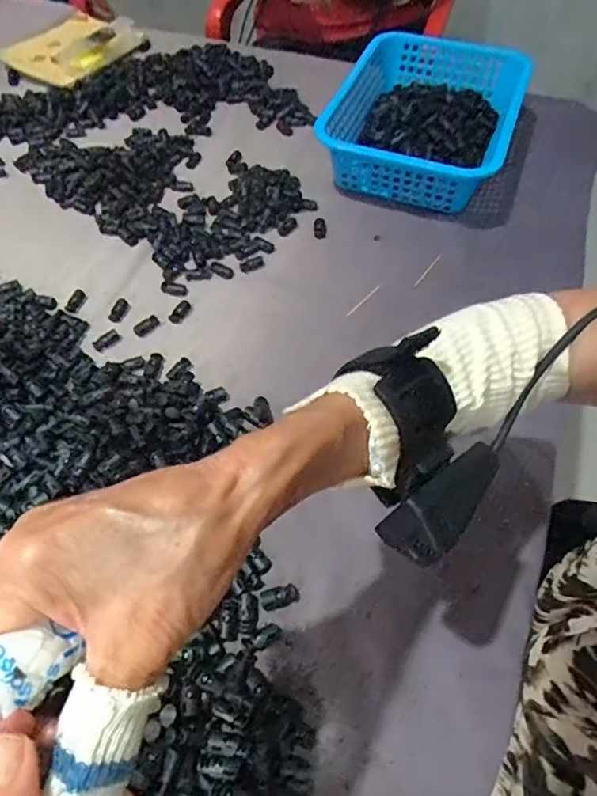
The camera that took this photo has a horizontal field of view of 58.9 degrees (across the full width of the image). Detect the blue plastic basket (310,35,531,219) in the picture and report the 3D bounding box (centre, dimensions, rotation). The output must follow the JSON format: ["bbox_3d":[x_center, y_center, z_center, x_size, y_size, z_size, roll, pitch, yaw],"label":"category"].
[{"bbox_3d":[0.169,-0.365,0.697,0.210,0.080,0.297,19,59,10],"label":"blue plastic basket"}]

